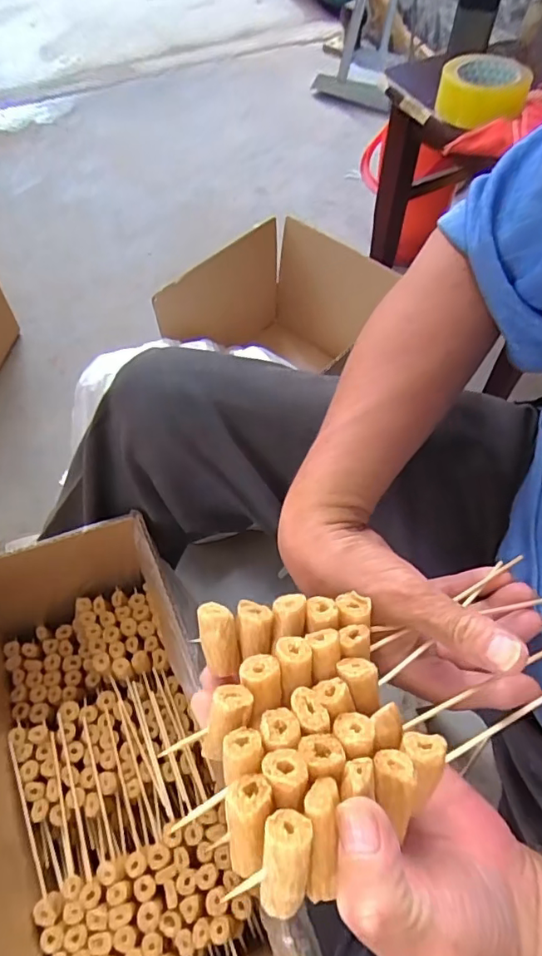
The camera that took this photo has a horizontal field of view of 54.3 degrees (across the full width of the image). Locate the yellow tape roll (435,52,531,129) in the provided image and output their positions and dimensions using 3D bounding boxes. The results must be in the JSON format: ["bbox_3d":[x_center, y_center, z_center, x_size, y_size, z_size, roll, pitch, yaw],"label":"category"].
[{"bbox_3d":[0.314,-0.569,0.777,0.122,0.063,0.122,1,58,-1],"label":"yellow tape roll"}]

